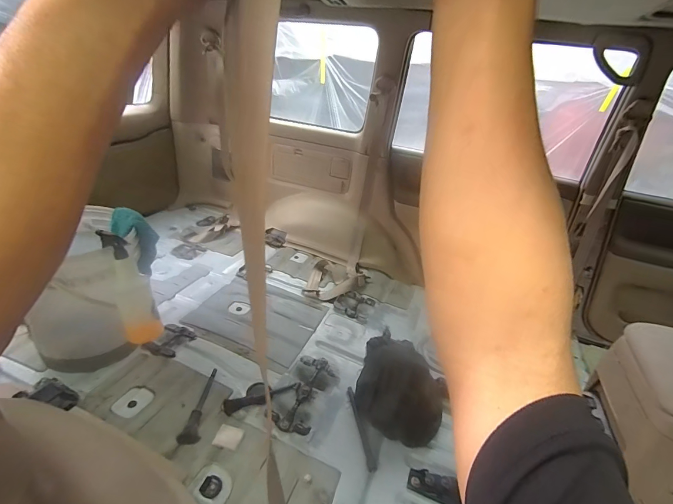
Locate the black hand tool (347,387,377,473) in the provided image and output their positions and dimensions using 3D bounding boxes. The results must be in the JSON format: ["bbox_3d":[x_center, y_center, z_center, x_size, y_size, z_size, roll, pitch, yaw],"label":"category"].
[{"bbox_3d":[0.064,0.466,0.929,0.020,0.016,0.236,0,26,-14],"label":"black hand tool"}]

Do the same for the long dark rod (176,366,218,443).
[{"bbox_3d":[-0.360,0.400,0.901,0.051,0.038,0.203,5,26,-5],"label":"long dark rod"}]

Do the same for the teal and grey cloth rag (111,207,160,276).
[{"bbox_3d":[-0.581,-0.016,1.004,0.109,0.212,0.117,-10,31,-32],"label":"teal and grey cloth rag"}]

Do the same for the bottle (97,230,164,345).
[{"bbox_3d":[-0.528,0.092,0.877,0.068,0.299,0.070,-3,15,39],"label":"bottle"}]

